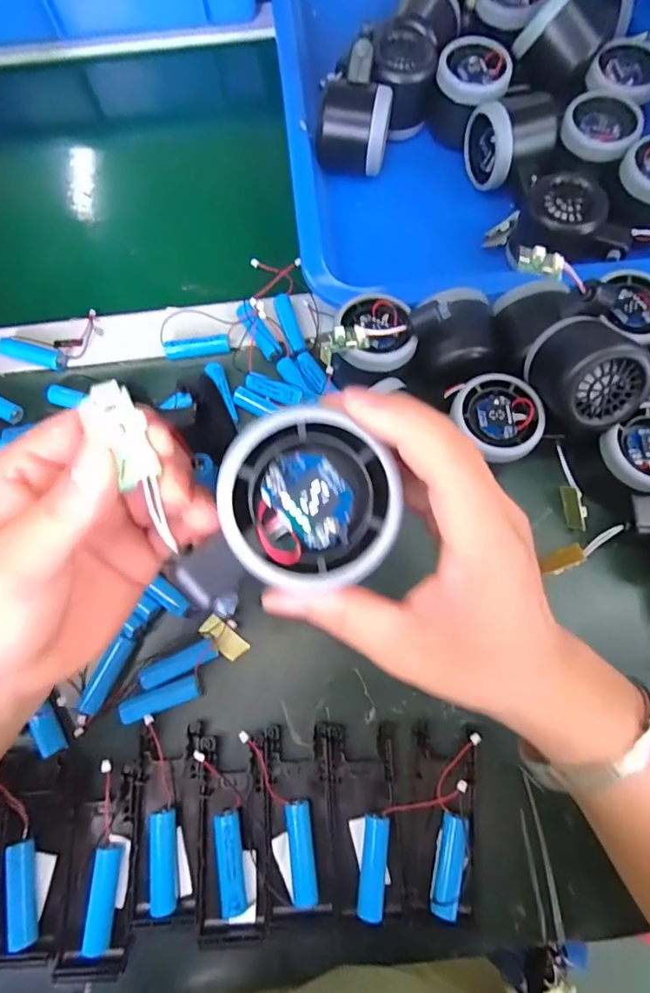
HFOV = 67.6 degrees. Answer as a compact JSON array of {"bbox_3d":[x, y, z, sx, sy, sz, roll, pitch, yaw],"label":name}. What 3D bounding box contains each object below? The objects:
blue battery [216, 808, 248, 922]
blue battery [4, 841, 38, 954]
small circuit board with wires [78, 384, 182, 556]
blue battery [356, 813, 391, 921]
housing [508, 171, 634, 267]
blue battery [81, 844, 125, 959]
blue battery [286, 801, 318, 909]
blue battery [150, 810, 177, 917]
[{"bbox_3d":[-0.053,0.208,0.277,0.014,0.013,0.049,-8,74,-2],"label":"blue battery"},{"bbox_3d":[-0.170,0.223,0.273,0.011,0.017,0.049,-14,75,-3],"label":"blue battery"},{"bbox_3d":[-0.059,-0.009,0.156,0.013,0.010,0.055,-20,108,-4],"label":"small circuit board with wires"},{"bbox_3d":[0.028,0.210,0.278,0.014,0.015,0.049,8,75,3],"label":"blue battery"},{"bbox_3d":[0.188,-0.204,0.367,0.082,0.041,0.057,18,75,6],"label":"housing"},{"bbox_3d":[-0.124,0.224,0.274,0.013,0.016,0.050,2,74,1],"label":"blue battery"},{"bbox_3d":[-0.013,0.204,0.280,0.013,0.013,0.051,-7,74,-1],"label":"blue battery"},{"bbox_3d":[-0.092,0.208,0.278,0.012,0.014,0.049,-6,74,-1],"label":"blue battery"}]

